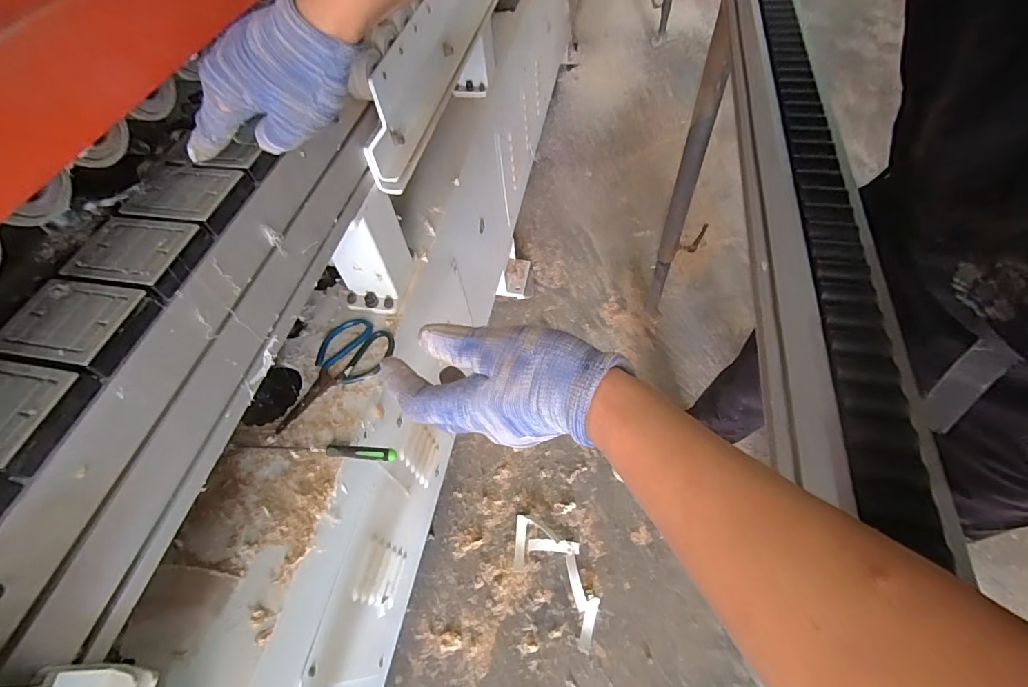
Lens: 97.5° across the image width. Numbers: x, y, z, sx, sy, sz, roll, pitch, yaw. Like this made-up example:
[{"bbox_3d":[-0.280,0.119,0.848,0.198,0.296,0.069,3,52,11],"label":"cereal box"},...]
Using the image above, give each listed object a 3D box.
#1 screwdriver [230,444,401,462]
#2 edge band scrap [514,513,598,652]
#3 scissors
[{"bbox_3d":[-0.250,0.132,0.562,0.211,0.020,0.015,2,57,7],"label":"screwdriver"},{"bbox_3d":[0.100,0.515,1.023,0.135,0.016,0.281,-40,66,-19],"label":"edge band scrap"},{"bbox_3d":[-0.252,0.043,0.622,0.098,0.007,0.184,24,62,19],"label":"scissors"}]

